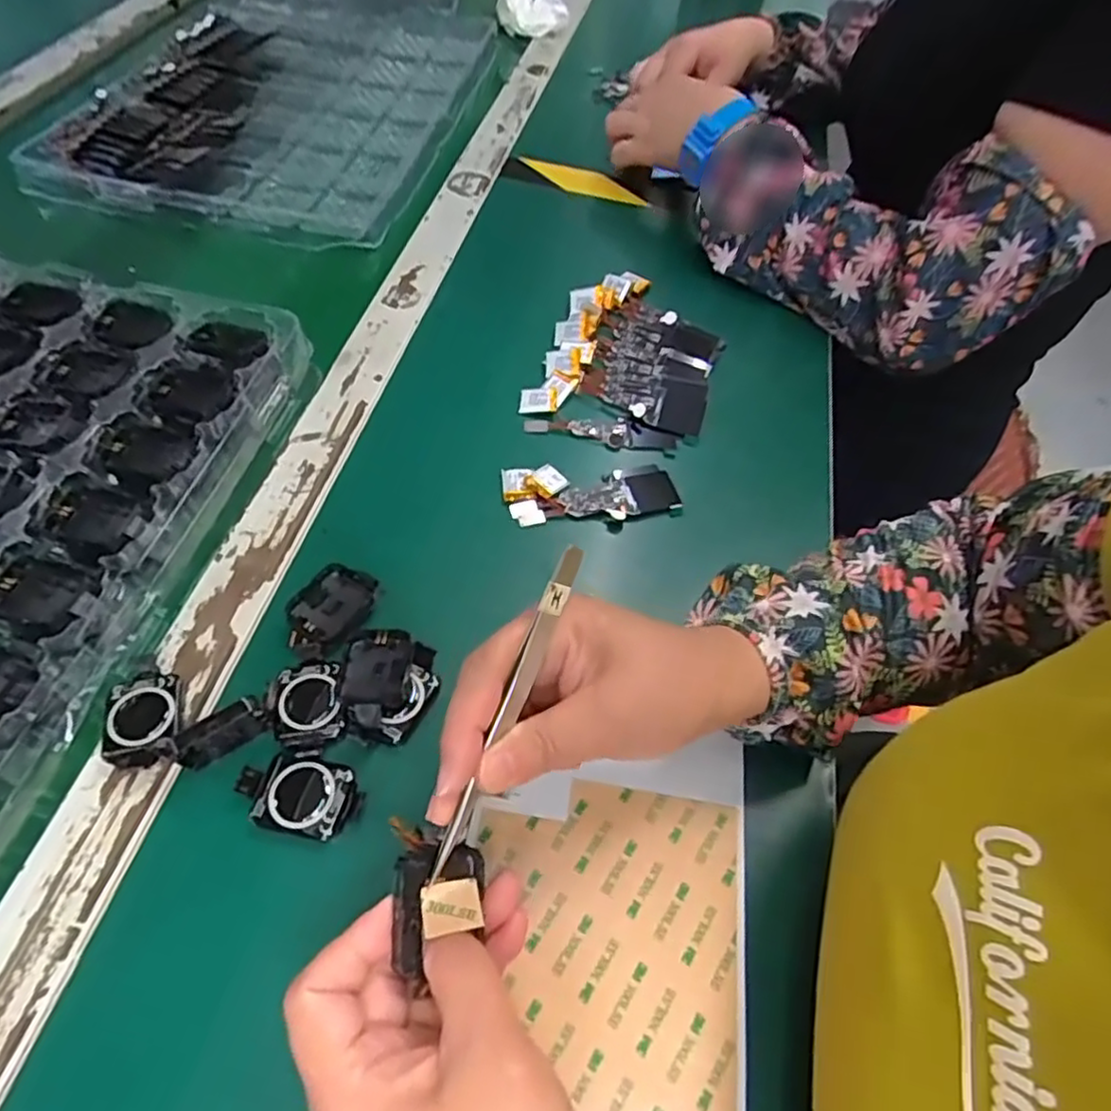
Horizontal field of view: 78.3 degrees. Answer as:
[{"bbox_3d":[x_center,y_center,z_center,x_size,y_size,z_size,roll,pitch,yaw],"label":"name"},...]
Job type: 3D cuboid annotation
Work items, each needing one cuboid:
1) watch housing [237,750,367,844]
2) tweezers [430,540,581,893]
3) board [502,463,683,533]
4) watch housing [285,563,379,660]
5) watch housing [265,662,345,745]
[{"bbox_3d":[-0.112,0.106,0.304,0.053,0.011,0.033,12,56,4],"label":"watch housing"},{"bbox_3d":[-0.017,0.056,0.242,0.006,0.015,0.129,24,97,12],"label":"tweezers"},{"bbox_3d":[0.023,-0.039,0.415,0.105,0.009,0.043,-6,57,-8],"label":"board"},{"bbox_3d":[-0.116,0.029,0.354,0.034,0.015,0.051,26,58,13],"label":"watch housing"},{"bbox_3d":[-0.120,0.071,0.328,0.033,0.011,0.039,-12,58,-12],"label":"watch housing"}]

